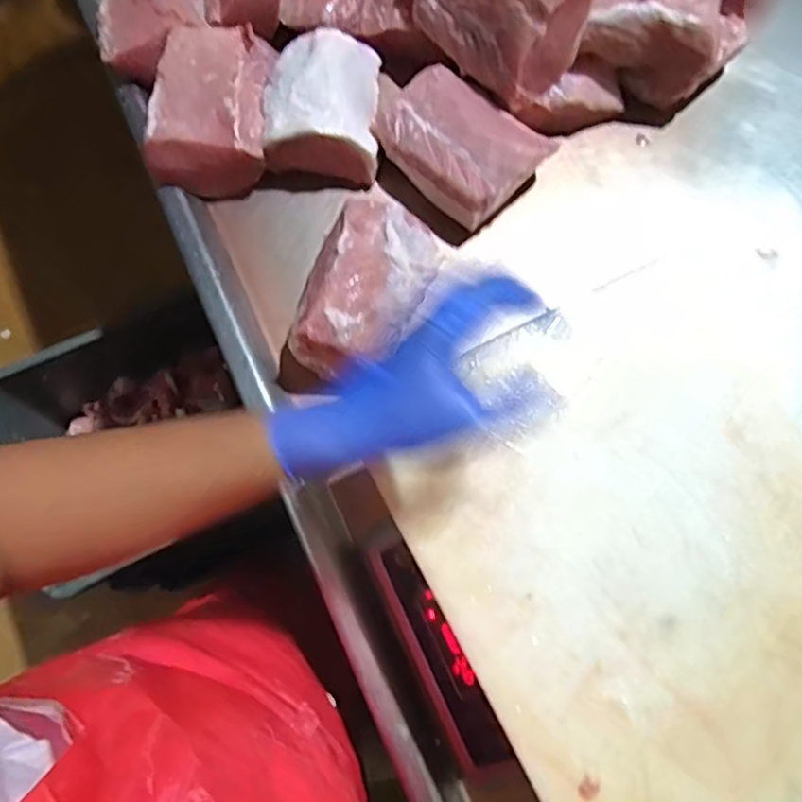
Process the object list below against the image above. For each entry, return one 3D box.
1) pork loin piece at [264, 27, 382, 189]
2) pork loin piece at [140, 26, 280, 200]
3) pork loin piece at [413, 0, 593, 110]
[{"bbox_3d":[-0.081,-0.320,0.658,0.114,0.065,0.157,2,75,-1],"label":"pork loin piece"},{"bbox_3d":[-0.197,-0.306,0.650,0.116,0.067,0.167,0,75,-1],"label":"pork loin piece"},{"bbox_3d":[0.094,-0.400,0.636,0.184,0.147,0.078,42,49,10],"label":"pork loin piece"}]

